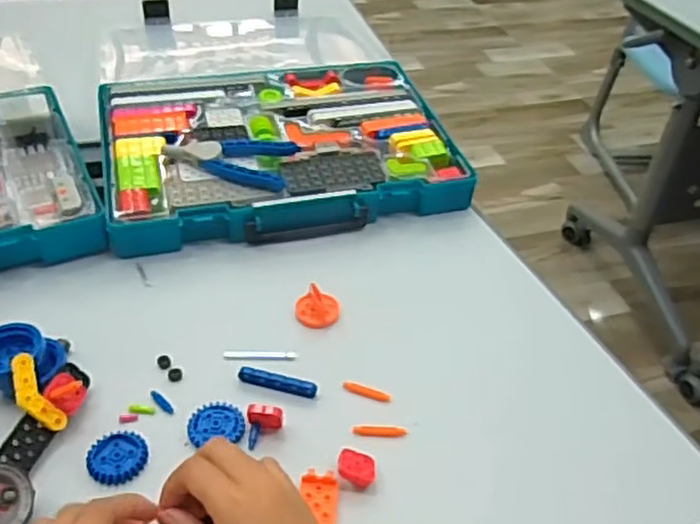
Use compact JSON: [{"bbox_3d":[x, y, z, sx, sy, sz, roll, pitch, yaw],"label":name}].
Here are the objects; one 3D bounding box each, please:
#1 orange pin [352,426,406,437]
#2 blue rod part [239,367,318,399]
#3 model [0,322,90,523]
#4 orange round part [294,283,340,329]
[{"bbox_3d":[0.022,0.124,0.507,0.039,0.005,0.007,1,42,-4],"label":"orange pin"},{"bbox_3d":[-0.055,0.092,0.534,0.061,0.010,0.011,12,42,8],"label":"blue rod part"},{"bbox_3d":[-0.225,0.118,0.467,0.074,0.045,0.189,-5,43,-9],"label":"model"},{"bbox_3d":[-0.028,0.037,0.591,0.037,0.017,0.032,3,41,-3],"label":"orange round part"}]

